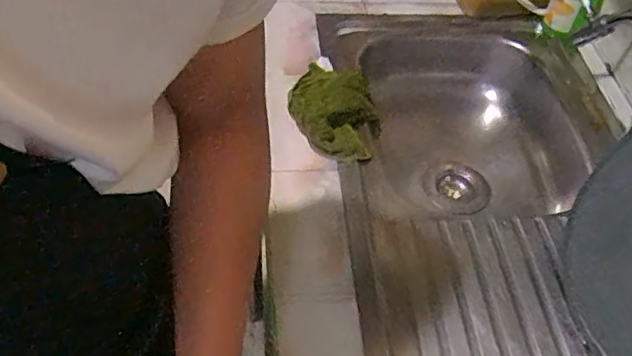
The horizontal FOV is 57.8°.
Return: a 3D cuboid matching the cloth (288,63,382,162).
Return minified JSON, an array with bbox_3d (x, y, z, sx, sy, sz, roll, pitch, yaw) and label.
[{"bbox_3d":[0.029,-0.100,0.876,0.136,0.042,0.195,0,51,-5],"label":"cloth"}]

